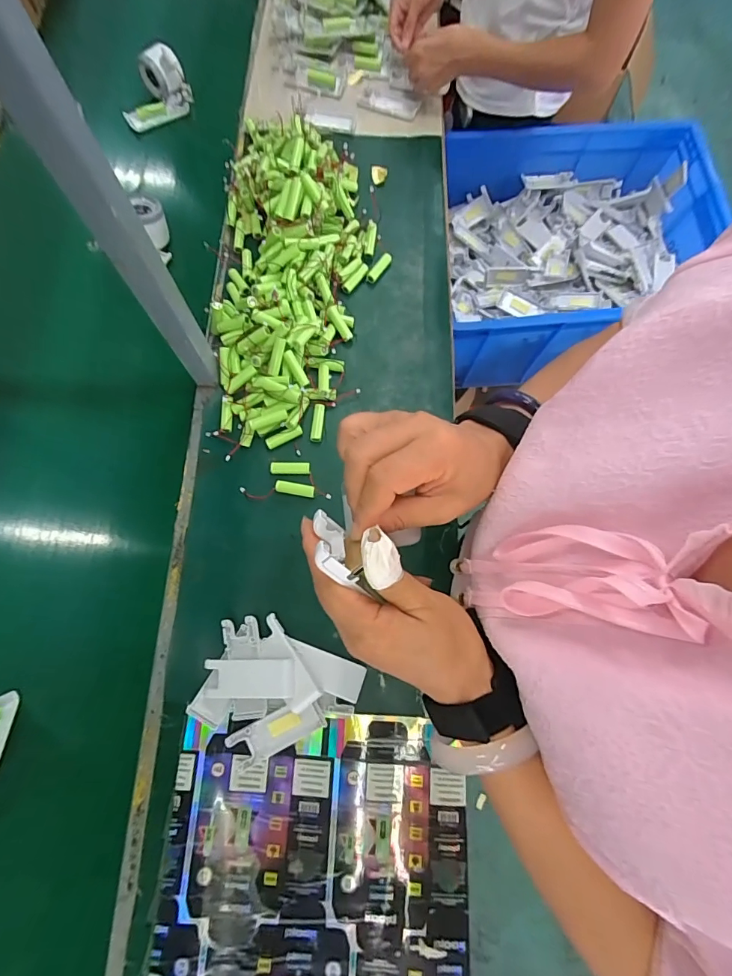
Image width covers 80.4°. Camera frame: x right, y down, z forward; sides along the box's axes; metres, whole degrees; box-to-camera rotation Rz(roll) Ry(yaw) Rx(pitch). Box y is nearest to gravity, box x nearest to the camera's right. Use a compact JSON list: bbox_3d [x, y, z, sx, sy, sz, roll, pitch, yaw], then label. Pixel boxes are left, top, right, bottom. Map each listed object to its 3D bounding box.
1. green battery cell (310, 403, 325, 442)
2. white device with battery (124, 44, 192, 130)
[{"bbox_3d":[-0.064,-0.087,0.577,0.015,0.014,0.051,6,78,0],"label":"green battery cell"},{"bbox_3d":[-0.376,-0.706,0.761,0.122,0.075,0.091,-17,75,-8],"label":"white device with battery"}]

